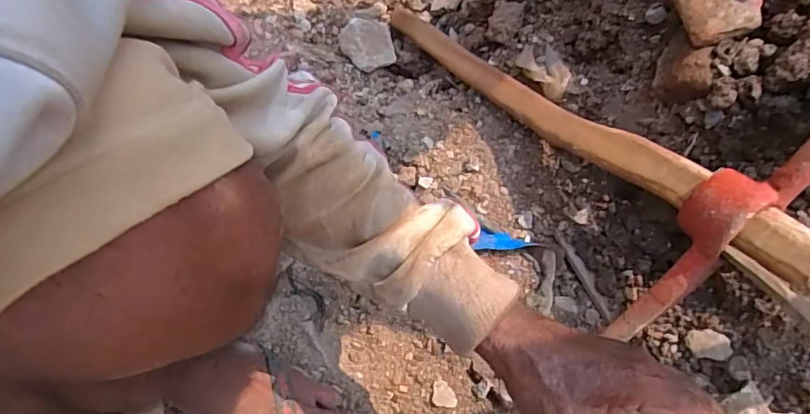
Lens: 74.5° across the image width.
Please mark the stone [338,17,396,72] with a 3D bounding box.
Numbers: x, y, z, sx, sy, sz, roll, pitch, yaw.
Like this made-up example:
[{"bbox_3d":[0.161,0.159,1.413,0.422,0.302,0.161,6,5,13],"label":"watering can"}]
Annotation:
[{"bbox_3d":[-0.055,-0.237,0.757,0.073,0.042,0.079,-3,59,5],"label":"stone"}]

